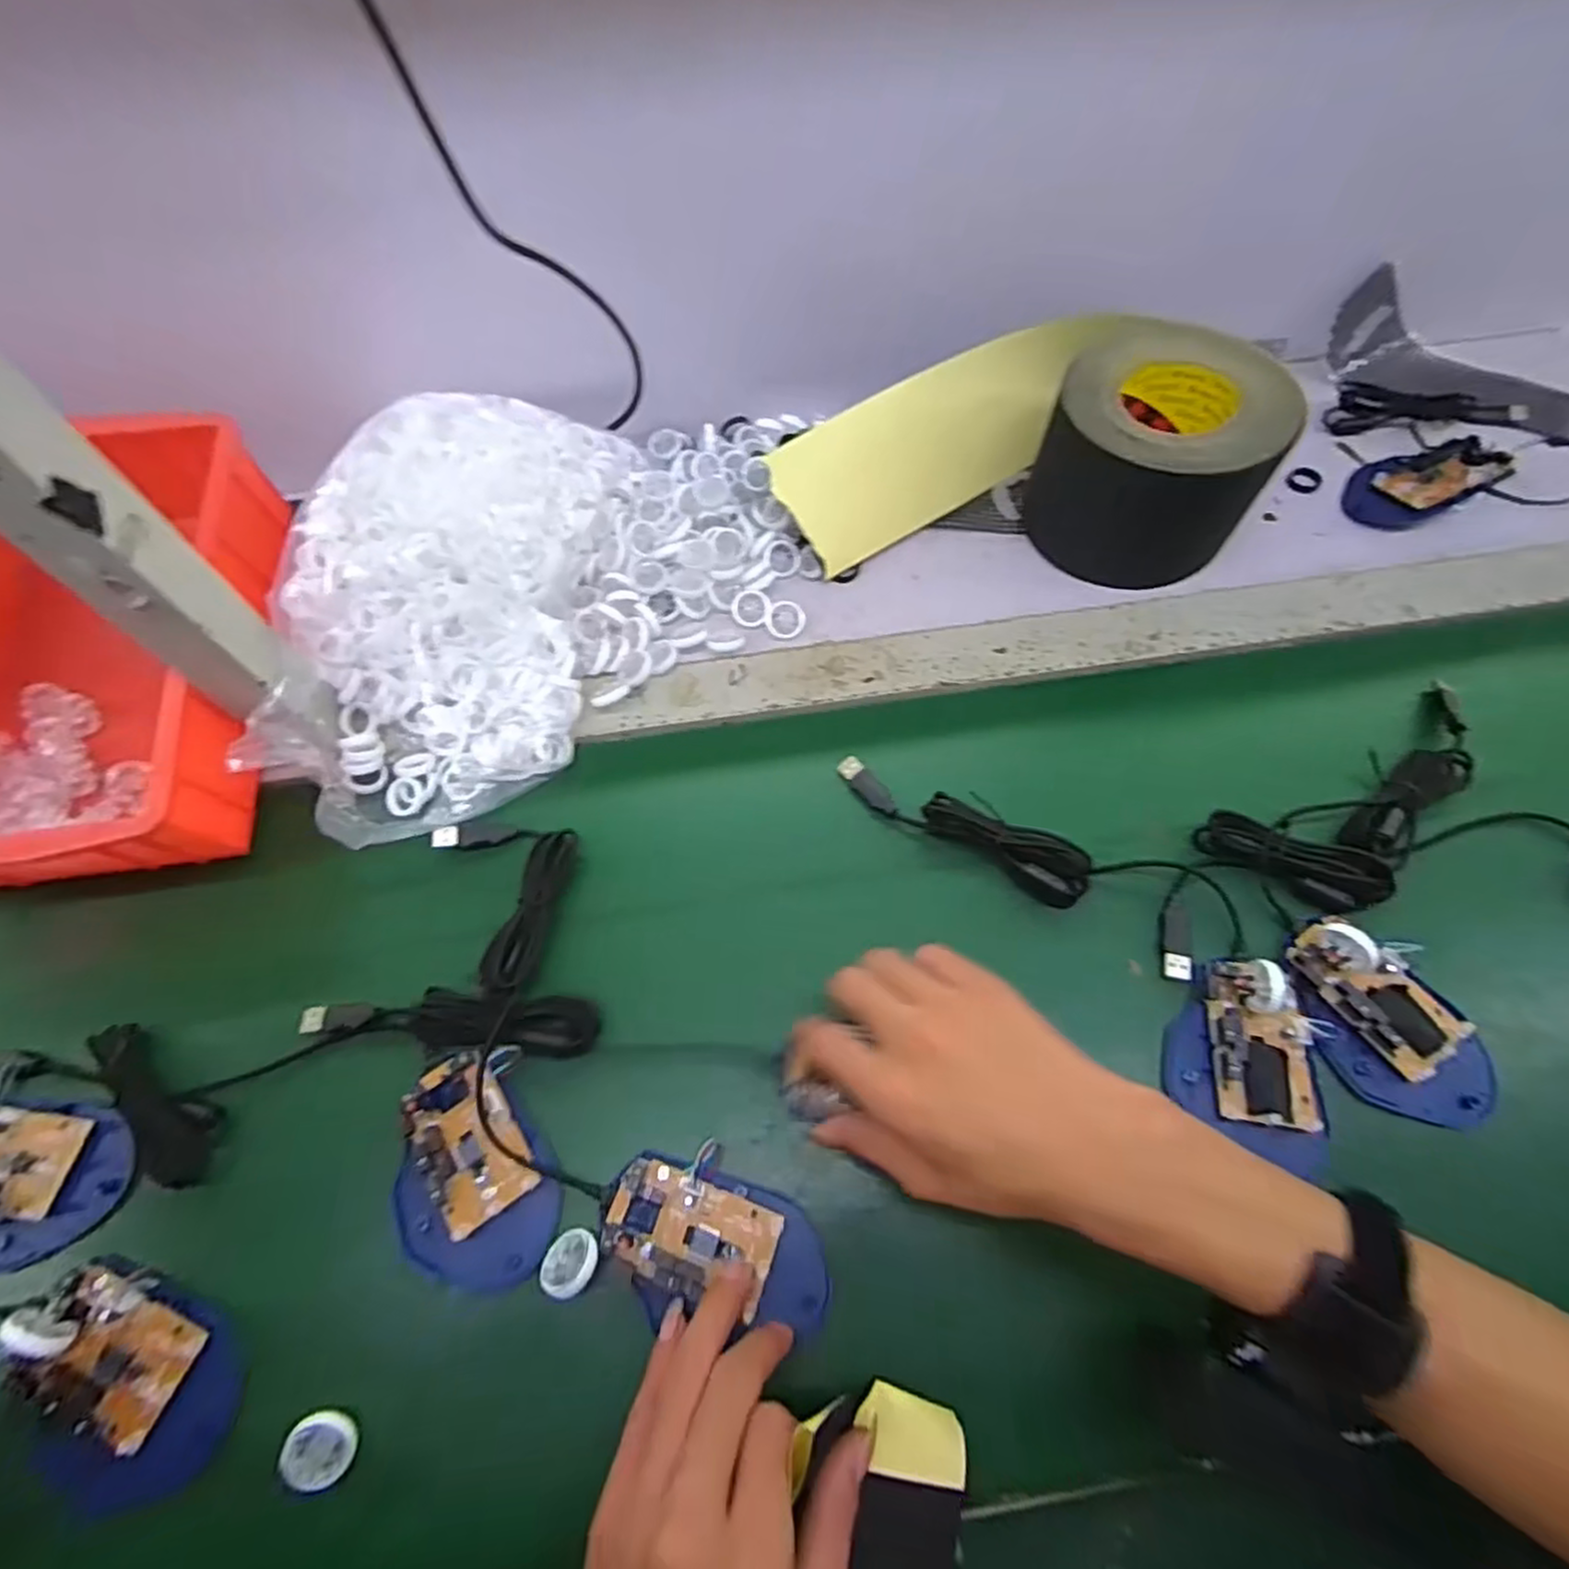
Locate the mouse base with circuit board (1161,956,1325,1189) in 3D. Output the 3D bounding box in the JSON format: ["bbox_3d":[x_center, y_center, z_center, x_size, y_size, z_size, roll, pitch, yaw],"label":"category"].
[{"bbox_3d":[0.230,0.129,0.355,0.070,0.030,0.087,13,59,10],"label":"mouse base with circuit board"}]

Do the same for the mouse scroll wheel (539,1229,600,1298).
[{"bbox_3d":[-0.098,0.219,0.333,0.028,0.007,0.027,-17,43,30],"label":"mouse scroll wheel"}]

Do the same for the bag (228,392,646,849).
[{"bbox_3d":[-0.224,-0.119,0.481,0.184,0.122,0.311,4,58,5],"label":"bag"}]

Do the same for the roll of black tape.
[{"bbox_3d":[0.165,-0.231,0.522,0.334,0.120,0.136,2,58,4],"label":"roll of black tape"}]

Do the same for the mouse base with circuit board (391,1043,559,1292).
[{"bbox_3d":[-0.156,0.190,0.356,0.075,0.025,0.104,-27,61,-14],"label":"mouse base with circuit board"}]

